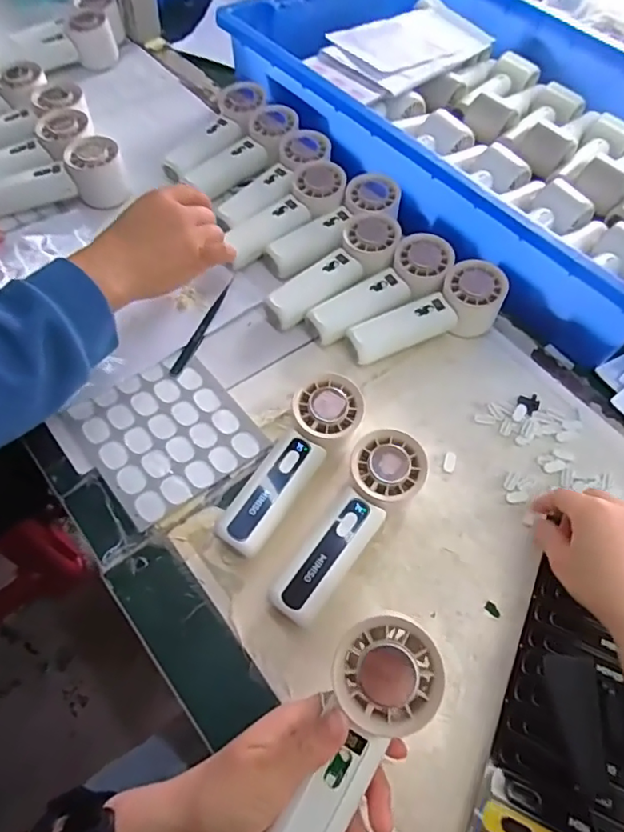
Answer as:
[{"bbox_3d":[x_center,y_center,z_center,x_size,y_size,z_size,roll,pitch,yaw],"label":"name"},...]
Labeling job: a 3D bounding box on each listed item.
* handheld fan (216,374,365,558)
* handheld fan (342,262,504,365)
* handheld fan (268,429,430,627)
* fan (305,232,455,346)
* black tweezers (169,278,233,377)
[{"bbox_3d":[-0.016,0.038,0.414,0.052,0.054,0.151,33,62,15],"label":"handheld fan"},{"bbox_3d":[0.109,-0.089,0.500,0.154,0.047,0.059,-28,64,-19],"label":"handheld fan"},{"bbox_3d":[0.029,0.082,0.391,0.054,0.054,0.151,29,61,13],"label":"handheld fan"},{"bbox_3d":[0.069,-0.115,0.513,0.153,0.045,0.060,-34,66,-22],"label":"fan"},{"bbox_3d":[-0.103,-0.086,0.510,0.013,0.006,0.120,17,60,8],"label":"black tweezers"}]

